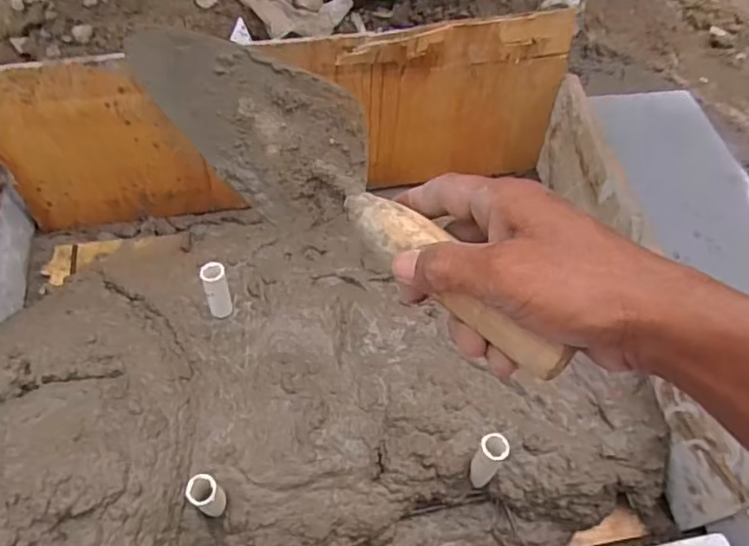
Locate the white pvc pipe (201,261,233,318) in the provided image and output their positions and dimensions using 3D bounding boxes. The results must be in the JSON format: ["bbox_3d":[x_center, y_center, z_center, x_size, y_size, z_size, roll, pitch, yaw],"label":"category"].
[{"bbox_3d":[-0.154,0.018,0.593,0.025,0.069,0.021,-17,57,-18],"label":"white pvc pipe"}]

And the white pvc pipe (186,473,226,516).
[{"bbox_3d":[-0.138,0.185,0.502,0.019,0.072,0.023,37,58,20],"label":"white pvc pipe"}]

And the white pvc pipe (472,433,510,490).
[{"bbox_3d":[0.101,0.167,0.538,0.023,0.094,0.020,28,55,14],"label":"white pvc pipe"}]

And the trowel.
[{"bbox_3d":[-0.017,-0.045,0.334,0.066,0.068,0.288,-40,66,-23],"label":"trowel"}]

